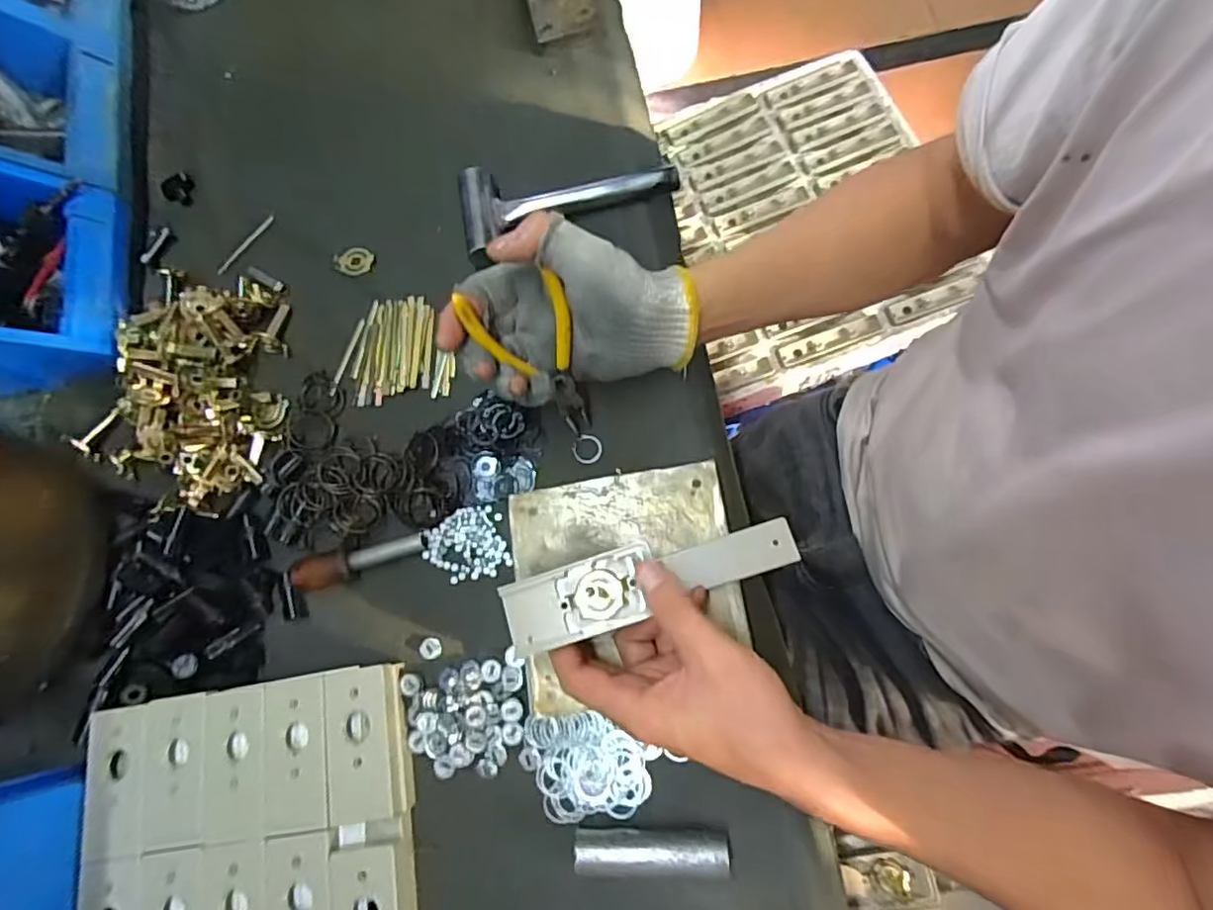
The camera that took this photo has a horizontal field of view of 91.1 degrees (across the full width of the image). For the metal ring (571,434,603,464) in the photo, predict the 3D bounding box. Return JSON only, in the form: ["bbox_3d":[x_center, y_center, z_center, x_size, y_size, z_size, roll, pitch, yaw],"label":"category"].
[{"bbox_3d":[-0.014,-0.004,0.447,0.023,0.005,0.021,-1,75,4],"label":"metal ring"}]

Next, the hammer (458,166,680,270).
[{"bbox_3d":[-0.035,-0.217,0.487,0.175,0.026,0.076,-19,75,-1],"label":"hammer"}]

